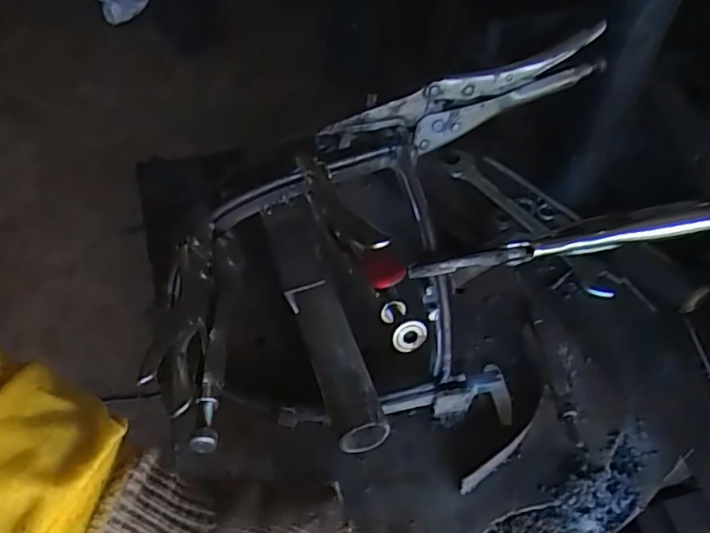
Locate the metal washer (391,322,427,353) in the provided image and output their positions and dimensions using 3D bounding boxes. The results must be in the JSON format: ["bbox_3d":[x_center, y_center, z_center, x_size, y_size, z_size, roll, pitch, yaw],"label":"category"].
[{"bbox_3d":[0.024,0.030,0.266,0.015,0.016,0.004,8,31,-15],"label":"metal washer"}]

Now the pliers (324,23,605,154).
[{"bbox_3d":[0.074,-0.113,0.424,0.201,0.049,0.020,-18,53,-14],"label":"pliers"}]

